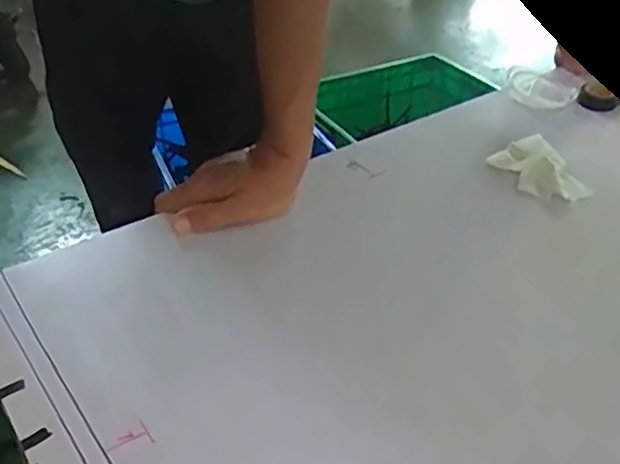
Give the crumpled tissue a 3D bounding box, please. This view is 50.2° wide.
[{"bbox_3d":[0.245,-0.068,0.695,0.077,0.020,0.105,-16,40,-21],"label":"crumpled tissue"}]

